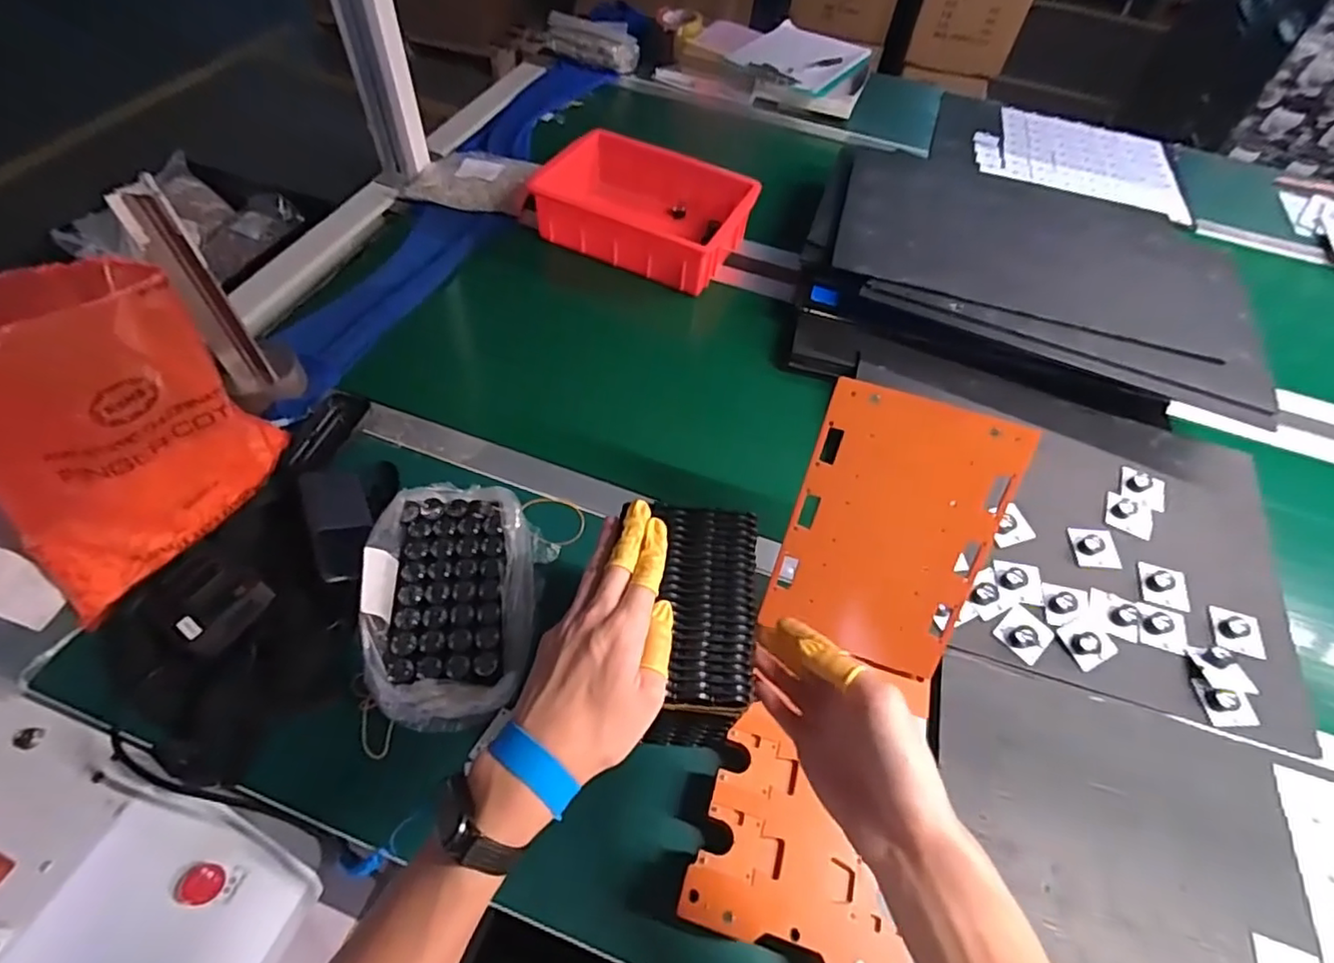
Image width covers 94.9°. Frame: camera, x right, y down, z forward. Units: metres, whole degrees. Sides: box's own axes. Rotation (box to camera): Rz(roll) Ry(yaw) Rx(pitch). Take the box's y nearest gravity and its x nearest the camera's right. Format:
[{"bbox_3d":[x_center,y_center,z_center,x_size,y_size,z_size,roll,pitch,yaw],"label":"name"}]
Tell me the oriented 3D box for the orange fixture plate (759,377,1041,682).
[{"bbox_3d":[0.190,0.046,0.527,0.159,0.234,0.009,17,18,7],"label":"orange fixture plate"}]

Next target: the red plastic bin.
[{"bbox_3d":[-0.033,-0.413,0.948,0.300,0.096,0.211,22,57,11],"label":"red plastic bin"}]

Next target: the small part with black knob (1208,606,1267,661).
[{"bbox_3d":[0.598,0.154,0.636,0.049,0.013,0.045,18,56,8],"label":"small part with black knob"}]

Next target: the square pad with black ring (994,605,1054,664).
[{"bbox_3d":[0.365,0.154,0.624,0.049,0.014,0.044,-35,65,-25],"label":"square pad with black ring"}]

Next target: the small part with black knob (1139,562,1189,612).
[{"bbox_3d":[0.540,0.111,0.658,0.047,0.013,0.047,13,55,4],"label":"small part with black knob"}]

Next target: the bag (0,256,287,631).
[{"bbox_3d":[-0.516,-0.050,0.532,0.169,0.231,0.227,27,58,14],"label":"bag"}]

